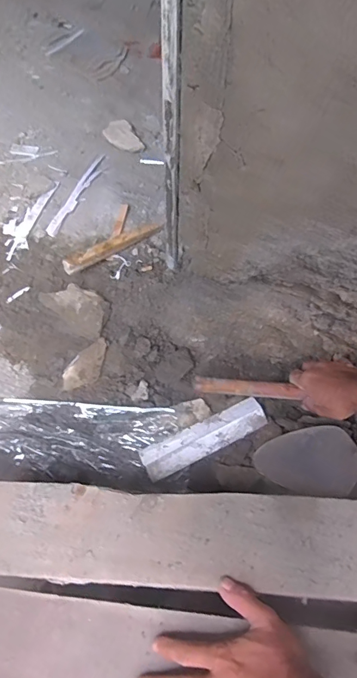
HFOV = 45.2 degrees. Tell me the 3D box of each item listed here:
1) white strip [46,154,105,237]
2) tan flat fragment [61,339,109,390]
[{"bbox_3d":[-0.222,-0.334,0.959,0.032,0.013,0.282,12,57,10],"label":"white strip"},{"bbox_3d":[-0.163,0.048,0.771,0.051,0.010,0.107,40,85,-2],"label":"tan flat fragment"}]

